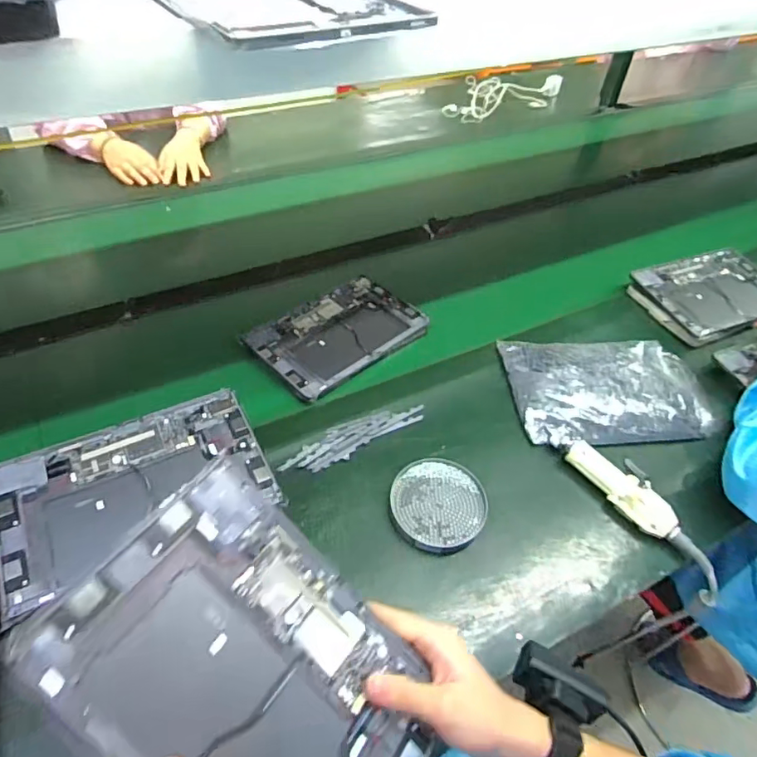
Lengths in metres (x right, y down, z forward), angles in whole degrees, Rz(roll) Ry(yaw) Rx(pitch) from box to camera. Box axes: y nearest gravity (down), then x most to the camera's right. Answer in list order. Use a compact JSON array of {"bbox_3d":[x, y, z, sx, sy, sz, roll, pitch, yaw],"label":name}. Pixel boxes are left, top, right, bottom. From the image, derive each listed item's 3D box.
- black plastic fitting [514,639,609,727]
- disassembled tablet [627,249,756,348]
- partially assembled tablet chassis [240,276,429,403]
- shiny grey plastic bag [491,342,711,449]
[{"bbox_3d":[0.147,0.248,0.428,0.071,0.036,0.040,28,51,20],"label":"black plastic fitting"},{"bbox_3d":[0.577,-0.148,0.922,0.256,0.034,0.179,-18,48,-18],"label":"disassembled tablet"},{"bbox_3d":[-0.059,-0.071,0.816,0.253,0.011,0.161,-34,60,-30],"label":"partially assembled tablet chassis"},{"bbox_3d":[0.332,0.010,0.768,0.275,0.032,0.181,-3,47,-7],"label":"shiny grey plastic bag"}]

